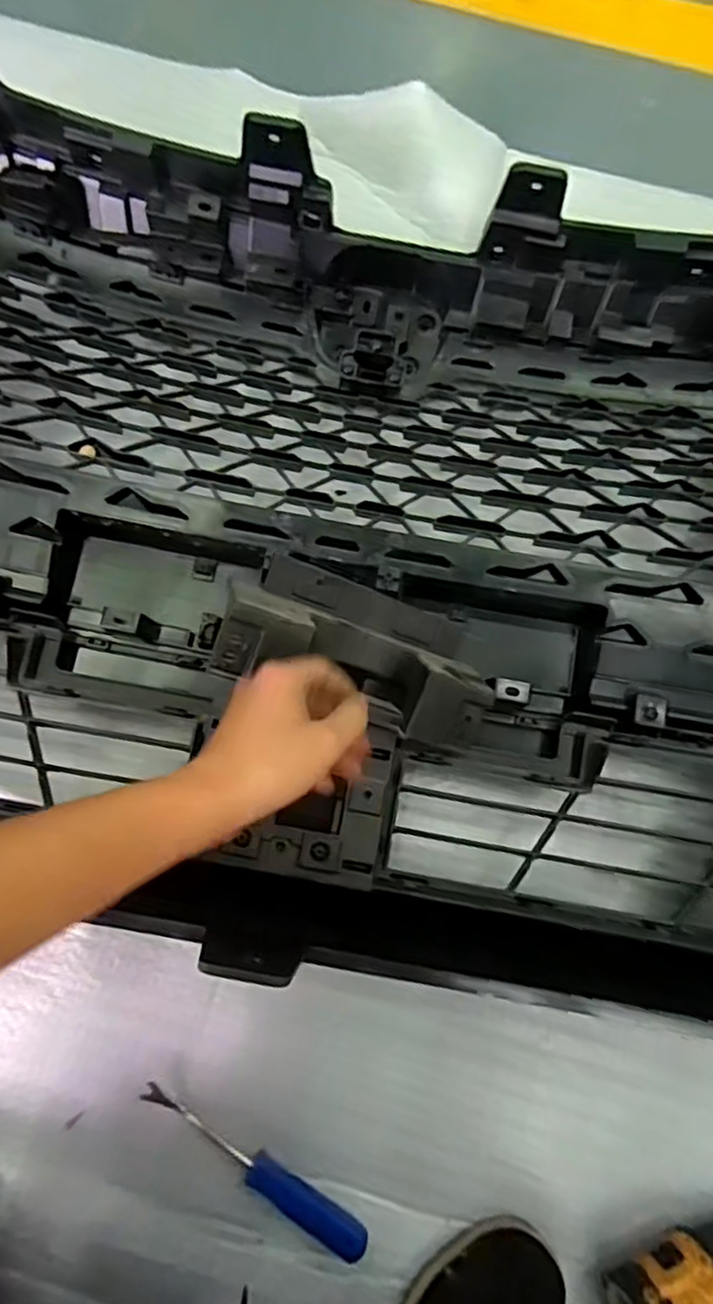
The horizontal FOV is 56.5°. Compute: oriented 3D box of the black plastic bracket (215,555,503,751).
[{"bbox_3d":[0.004,-0.002,0.506,0.213,0.053,0.100,22,76,-22],"label":"black plastic bracket"}]

